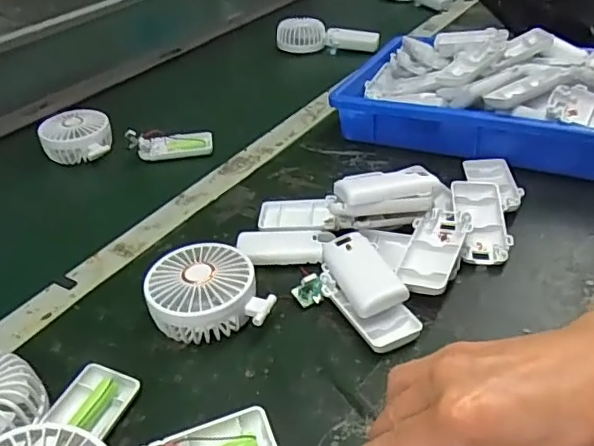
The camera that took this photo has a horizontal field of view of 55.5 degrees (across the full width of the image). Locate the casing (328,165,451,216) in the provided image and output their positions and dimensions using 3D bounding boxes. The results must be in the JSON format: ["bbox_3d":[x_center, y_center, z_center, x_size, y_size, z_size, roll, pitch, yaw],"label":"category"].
[{"bbox_3d":[0.084,-0.028,0.516,0.106,0.032,0.036,-9,36,-4],"label":"casing"}]

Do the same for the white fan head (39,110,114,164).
[{"bbox_3d":[-0.292,-0.116,0.750,0.088,0.045,0.084,-18,38,-16],"label":"white fan head"}]

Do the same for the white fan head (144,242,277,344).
[{"bbox_3d":[-0.074,0.059,0.460,0.088,0.043,0.096,-21,39,-20],"label":"white fan head"}]

